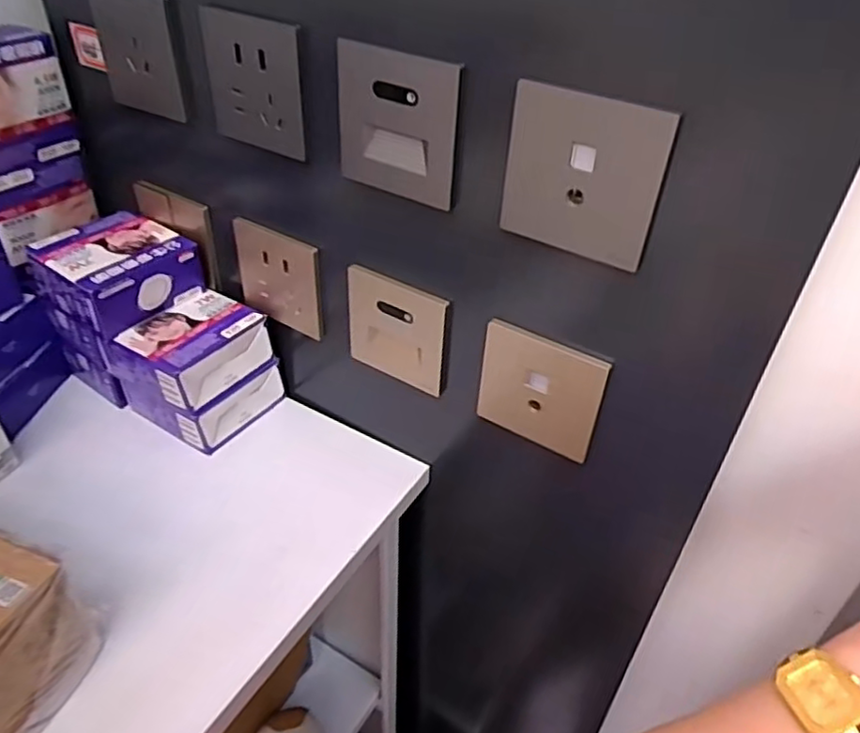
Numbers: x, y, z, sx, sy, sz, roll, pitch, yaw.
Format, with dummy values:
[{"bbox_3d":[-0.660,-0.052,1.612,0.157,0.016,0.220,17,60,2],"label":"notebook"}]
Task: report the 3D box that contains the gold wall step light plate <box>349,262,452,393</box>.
[{"bbox_3d":[-0.024,-0.026,0.498,0.083,0.085,0.015,24,43,24],"label":"gold wall step light plate"}]

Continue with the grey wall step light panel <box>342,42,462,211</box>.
[{"bbox_3d":[-0.019,-0.144,0.401,0.083,0.084,0.010,22,43,22],"label":"grey wall step light panel"}]

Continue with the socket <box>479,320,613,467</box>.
[{"bbox_3d":[0.074,0.017,0.447,0.084,0.084,0.012,26,44,26],"label":"socket"}]

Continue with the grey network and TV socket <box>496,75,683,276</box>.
[{"bbox_3d":[0.080,-0.100,0.354,0.085,0.084,0.007,21,42,21],"label":"grey network and TV socket"}]

